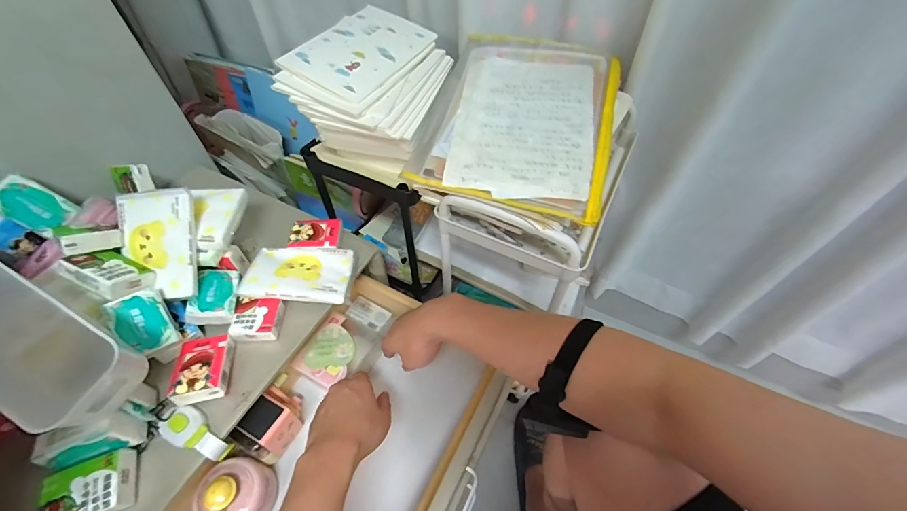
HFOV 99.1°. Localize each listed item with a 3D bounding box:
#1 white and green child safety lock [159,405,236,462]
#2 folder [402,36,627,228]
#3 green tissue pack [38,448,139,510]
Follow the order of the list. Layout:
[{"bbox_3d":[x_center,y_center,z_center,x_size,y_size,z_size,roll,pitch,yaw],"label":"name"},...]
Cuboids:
[{"bbox_3d":[-0.284,0.197,0.426,0.081,0.012,0.036,31,58,5],"label":"white and green child safety lock"},{"bbox_3d":[0.098,-0.210,0.554,0.253,0.043,0.345,15,55,11],"label":"folder"},{"bbox_3d":[-0.361,0.233,0.380,0.072,0.024,0.052,-18,56,-14],"label":"green tissue pack"}]

